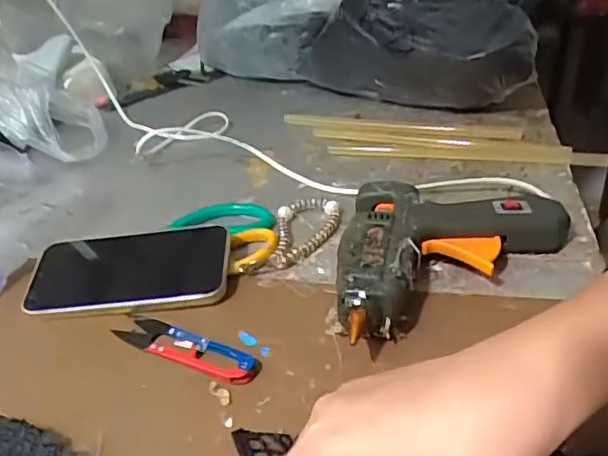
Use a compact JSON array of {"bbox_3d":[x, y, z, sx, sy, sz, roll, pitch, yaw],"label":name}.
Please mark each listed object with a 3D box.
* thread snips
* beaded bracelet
[{"bbox_3d":[-0.081,0.081,0.392,0.115,0.006,0.026,13,38,28],"label":"thread snips"},{"bbox_3d":[0.003,0.001,0.495,0.054,0.012,0.094,-4,33,5],"label":"beaded bracelet"}]

